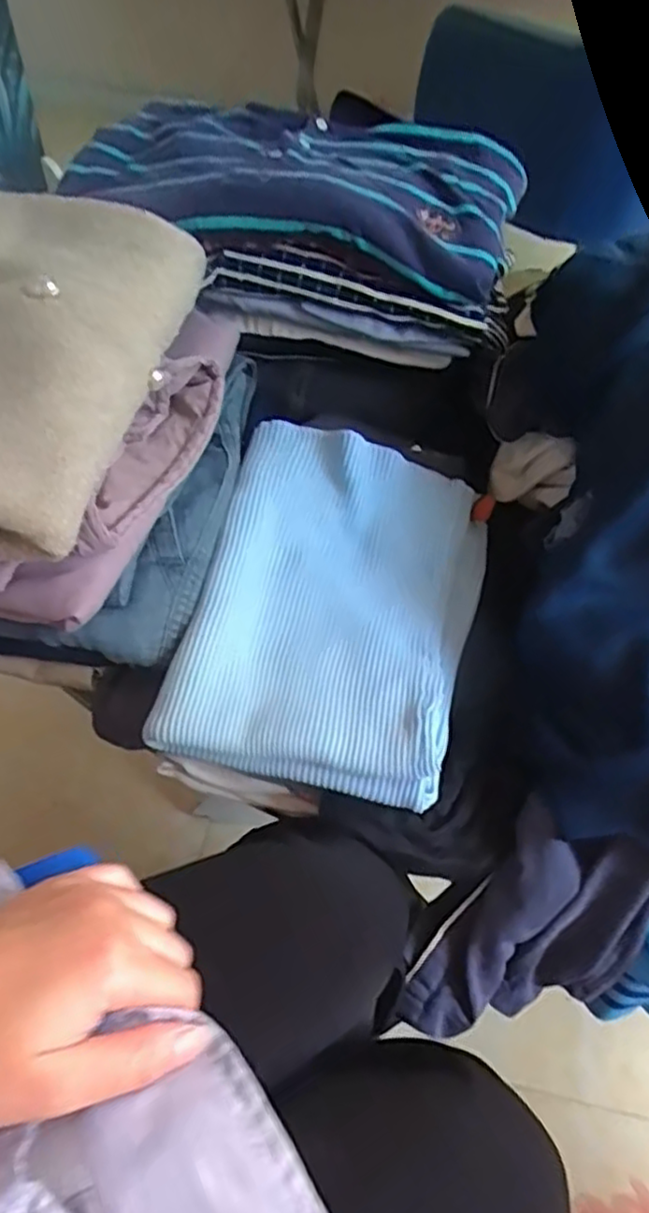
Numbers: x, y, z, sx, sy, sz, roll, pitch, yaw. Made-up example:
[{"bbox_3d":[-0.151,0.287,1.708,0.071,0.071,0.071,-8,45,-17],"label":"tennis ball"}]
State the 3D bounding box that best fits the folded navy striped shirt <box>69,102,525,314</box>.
[{"bbox_3d":[-0.020,-0.348,0.554,0.356,0.055,0.238,10,54,5],"label":"folded navy striped shirt"}]

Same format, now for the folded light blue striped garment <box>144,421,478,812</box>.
[{"bbox_3d":[0.011,-0.006,0.458,0.179,0.044,0.264,10,54,5],"label":"folded light blue striped garment"}]

